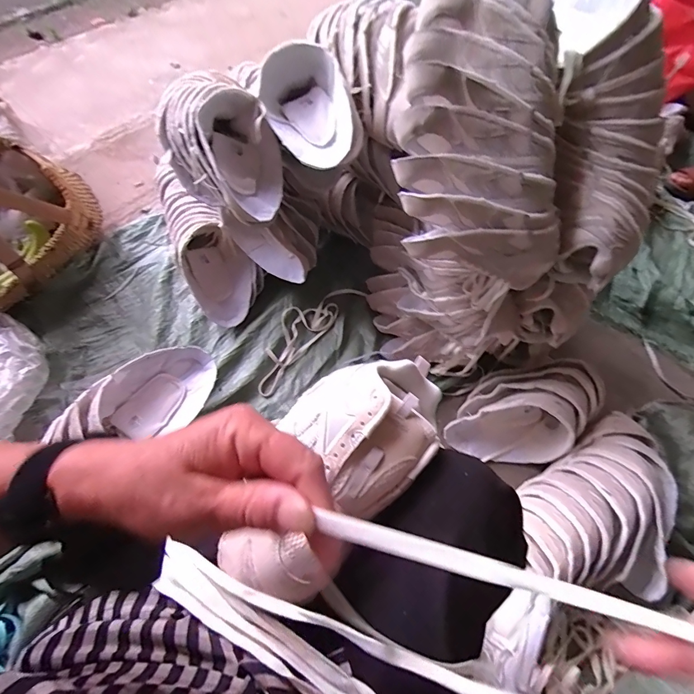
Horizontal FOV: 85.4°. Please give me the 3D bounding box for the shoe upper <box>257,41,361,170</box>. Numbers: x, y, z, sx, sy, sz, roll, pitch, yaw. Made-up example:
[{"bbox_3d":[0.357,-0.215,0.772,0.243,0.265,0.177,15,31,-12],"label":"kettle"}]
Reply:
[{"bbox_3d":[-0.064,-0.404,0.639,0.143,0.087,0.214,-14,64,-10],"label":"shoe upper"}]

